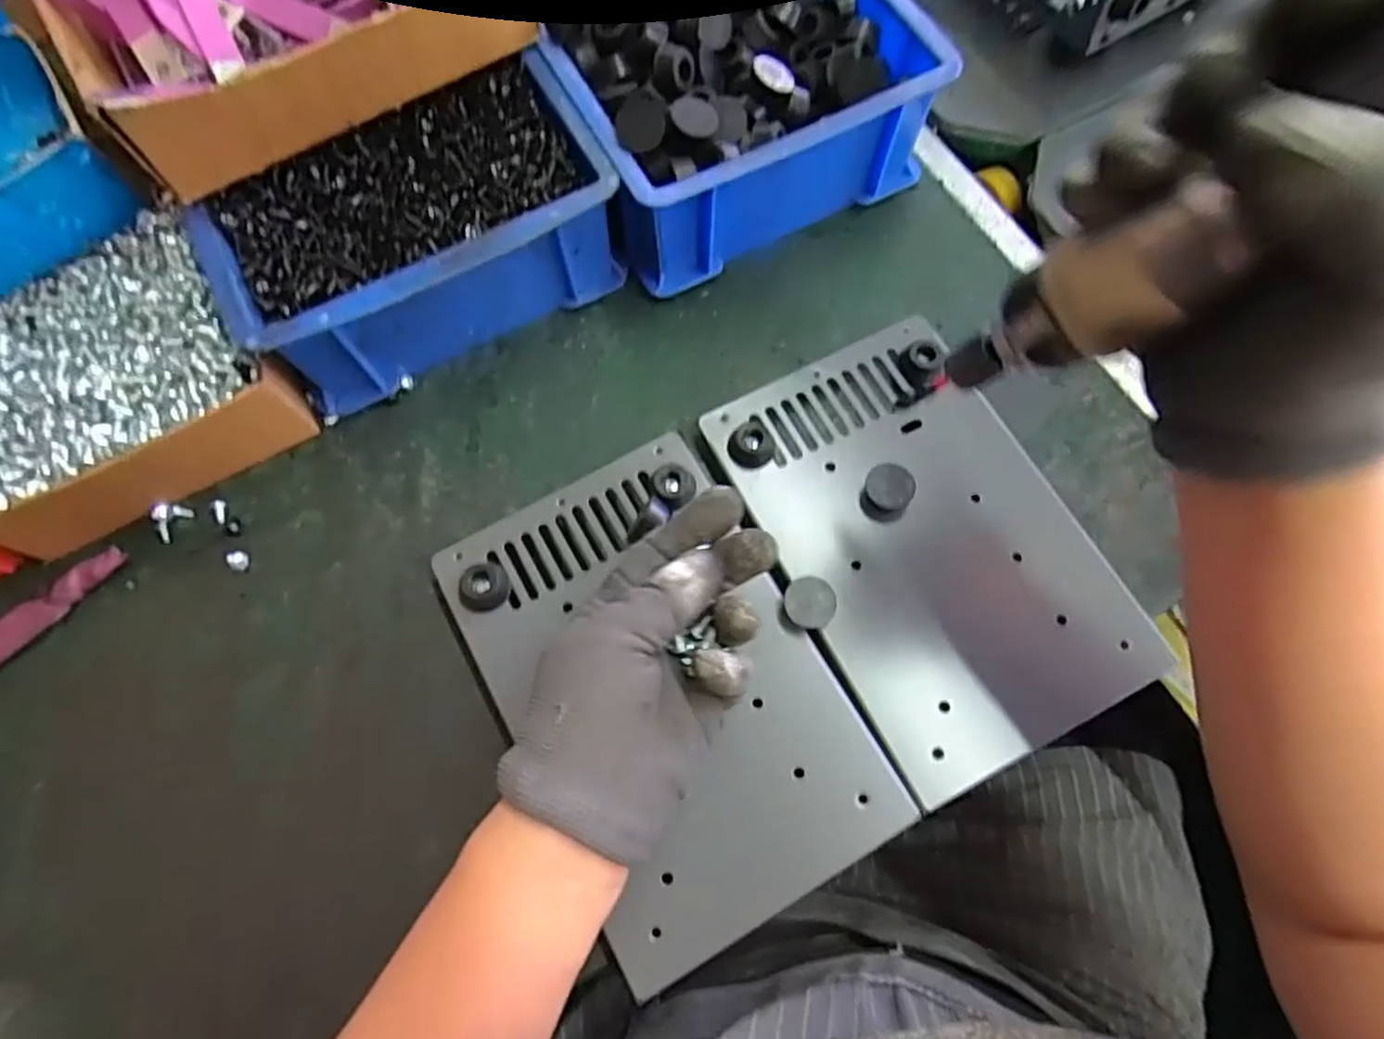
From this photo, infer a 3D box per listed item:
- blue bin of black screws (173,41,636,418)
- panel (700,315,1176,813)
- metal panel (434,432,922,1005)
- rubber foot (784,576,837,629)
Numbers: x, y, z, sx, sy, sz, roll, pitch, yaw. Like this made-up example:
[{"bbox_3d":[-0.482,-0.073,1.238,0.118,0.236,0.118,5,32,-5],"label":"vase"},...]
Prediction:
[{"bbox_3d":[-0.147,-0.157,0.414,0.200,0.085,0.114,-30,73,-8],"label":"blue bin of black screws"},{"bbox_3d":[0.119,0.006,0.375,0.146,0.021,0.226,-26,70,-7],"label":"panel"},{"bbox_3d":[-0.016,0.078,0.354,0.150,0.023,0.228,-30,71,-8],"label":"metal panel"},{"bbox_3d":[0.058,0.042,0.360,0.024,0.016,0.023,0,71,1],"label":"rubber foot"}]

